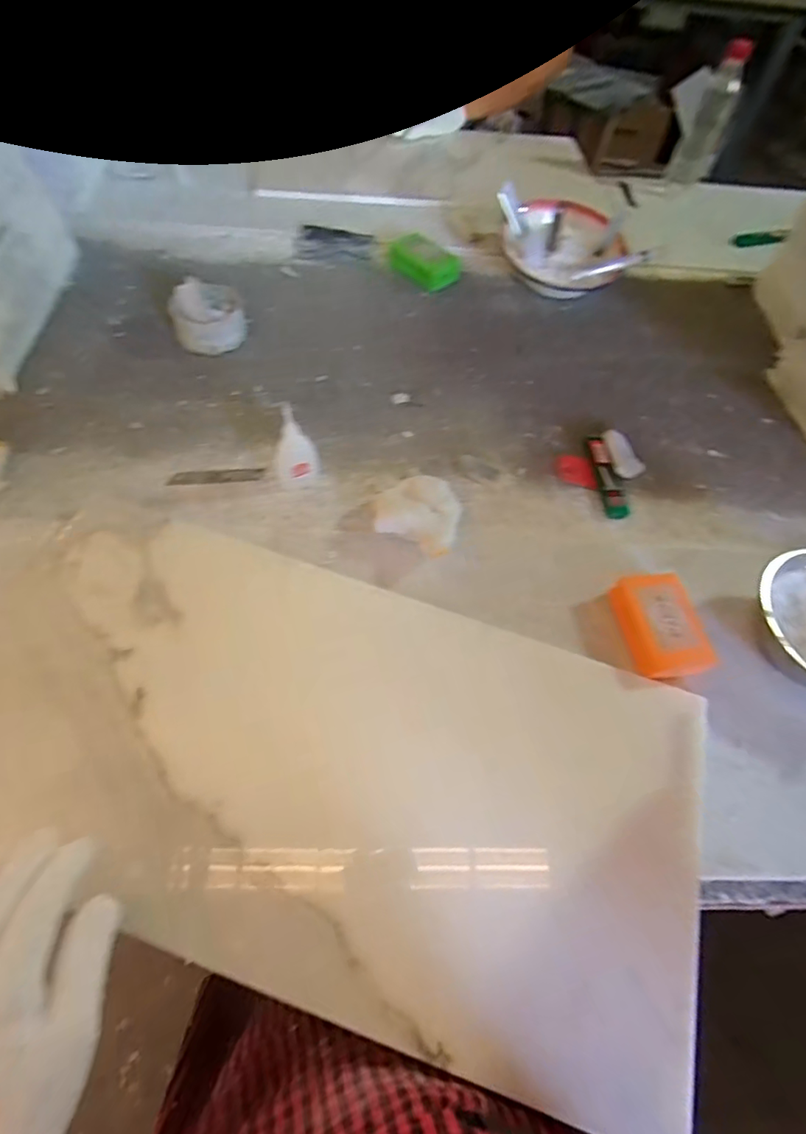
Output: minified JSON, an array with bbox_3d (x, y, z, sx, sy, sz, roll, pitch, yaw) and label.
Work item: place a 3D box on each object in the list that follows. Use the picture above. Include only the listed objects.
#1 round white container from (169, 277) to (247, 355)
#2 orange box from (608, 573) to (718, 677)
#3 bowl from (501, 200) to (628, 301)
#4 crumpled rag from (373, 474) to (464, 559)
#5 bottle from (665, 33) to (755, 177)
[{"bbox_3d":[-0.248,-0.314,0.667,0.086,0.058,0.069,12,58,3],"label":"round white container"},{"bbox_3d":[0.237,0.053,0.490,0.063,0.037,0.098,-5,59,-8],"label":"orange box"},{"bbox_3d":[0.243,-0.487,0.799,0.188,0.092,0.185,19,60,8],"label":"bowl"},{"bbox_3d":[0.023,-0.058,0.546,0.094,0.034,0.100,32,61,15],"label":"crumpled rag"},{"bbox_3d":[0.544,-0.795,0.938,0.068,0.186,0.063,24,59,10],"label":"bottle"}]

